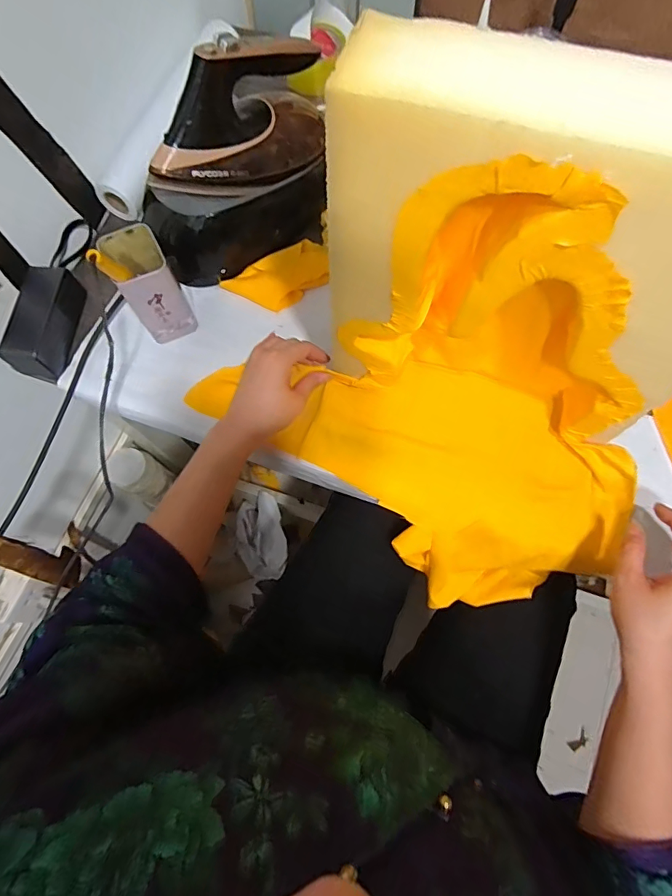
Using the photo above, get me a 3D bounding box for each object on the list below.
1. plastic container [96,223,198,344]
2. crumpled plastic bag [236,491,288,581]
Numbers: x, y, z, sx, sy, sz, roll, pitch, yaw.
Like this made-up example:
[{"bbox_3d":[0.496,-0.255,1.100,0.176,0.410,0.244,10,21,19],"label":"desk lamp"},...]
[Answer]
[{"bbox_3d":[-0.219,-0.192,0.553,0.060,0.112,0.082,-28,72,-7],"label":"plastic container"},{"bbox_3d":[-0.187,0.219,1.112,0.128,0.129,0.188,-10,71,-1],"label":"crumpled plastic bag"}]

